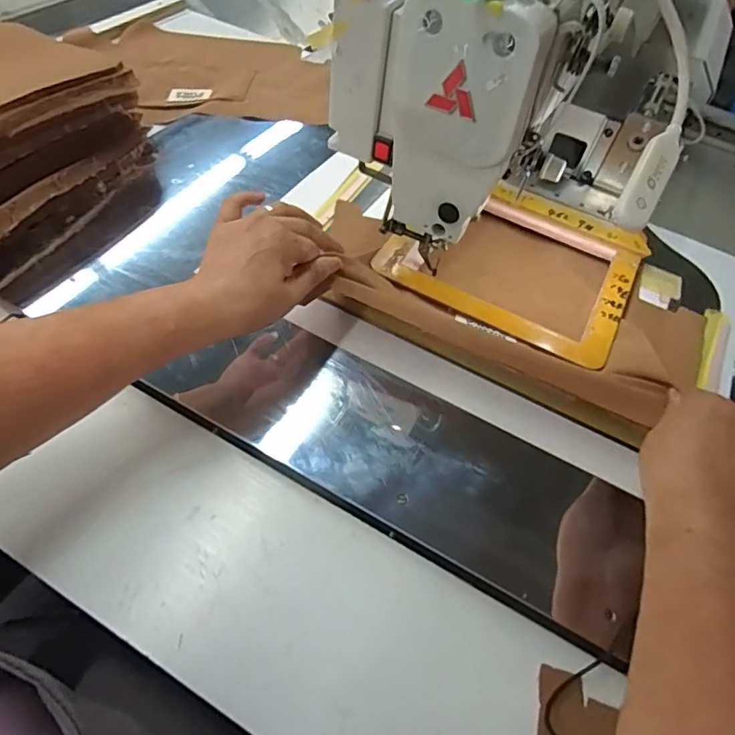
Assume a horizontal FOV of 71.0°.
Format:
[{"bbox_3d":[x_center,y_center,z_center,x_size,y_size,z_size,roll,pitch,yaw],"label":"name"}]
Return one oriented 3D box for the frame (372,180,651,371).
[{"bbox_3d":[0.154,-0.116,0.537,0.237,0.013,0.200,27,59,13],"label":"frame"}]

